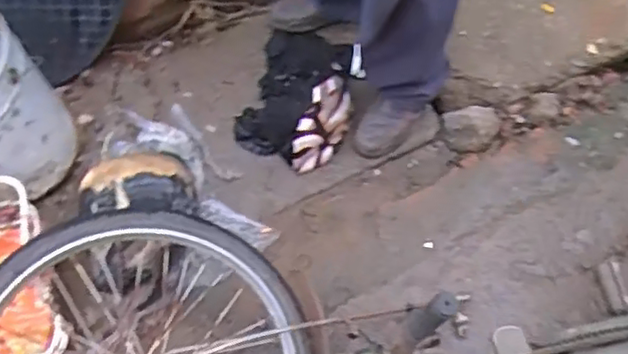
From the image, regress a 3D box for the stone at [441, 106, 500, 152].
[{"bbox_3d":[0.335,-0.103,1.422,0.116,0.051,0.091,17,67,7],"label":"stone"}]

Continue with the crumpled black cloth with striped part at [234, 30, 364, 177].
[{"bbox_3d":[-0.021,-0.192,1.414,0.245,0.141,0.323,17,67,7],"label":"crumpled black cloth with striped part"}]

